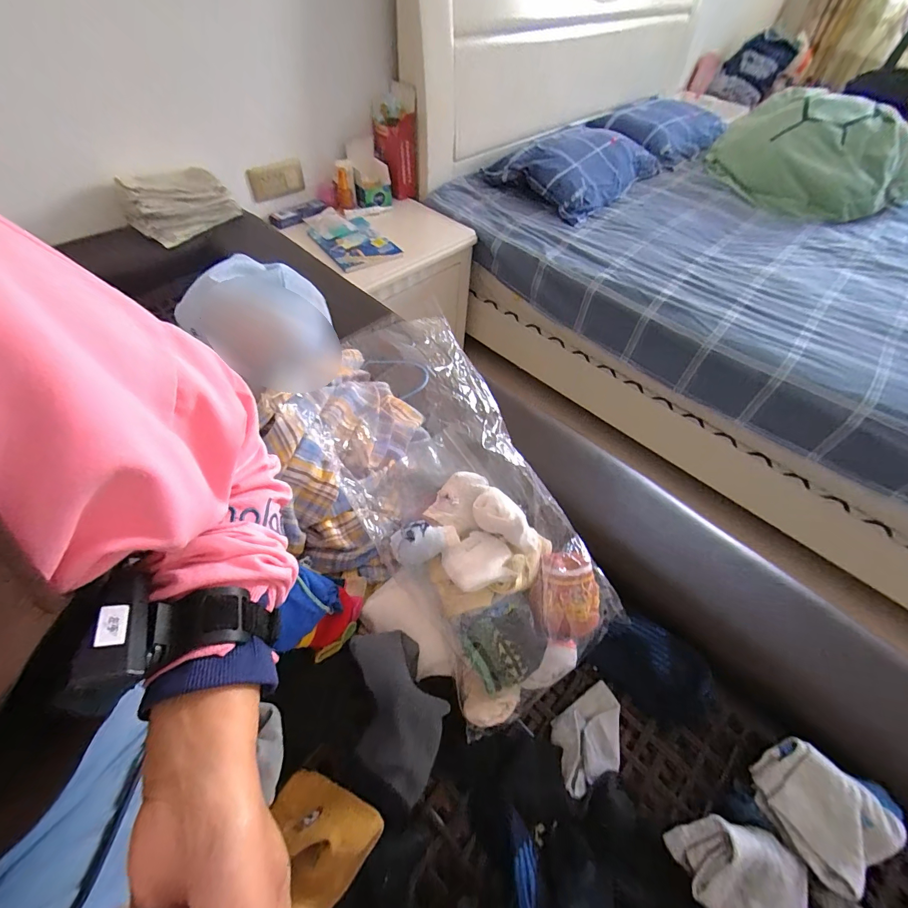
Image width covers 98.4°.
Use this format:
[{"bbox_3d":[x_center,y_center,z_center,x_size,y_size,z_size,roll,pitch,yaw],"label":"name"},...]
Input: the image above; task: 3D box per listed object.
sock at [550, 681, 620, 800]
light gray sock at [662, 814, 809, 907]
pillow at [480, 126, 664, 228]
[{"bbox_3d":[0.146,0.303,0.422,0.098,0.018,0.062,-25,59,-20],"label":"sock"},{"bbox_3d":[0.255,0.376,0.355,0.101,0.055,0.077,29,57,16],"label":"light gray sock"},{"bbox_3d":[0.443,-1.016,1.377,0.375,0.140,0.601,37,60,21],"label":"pillow"}]

